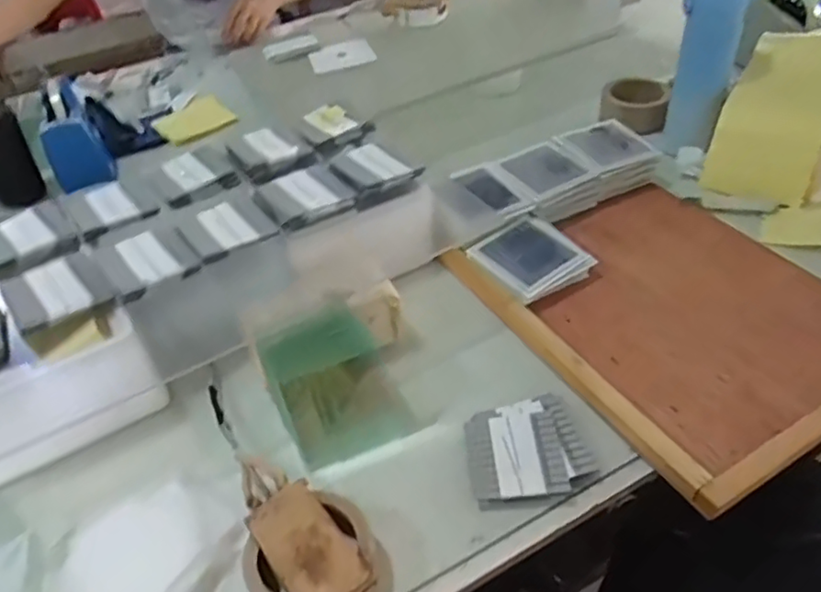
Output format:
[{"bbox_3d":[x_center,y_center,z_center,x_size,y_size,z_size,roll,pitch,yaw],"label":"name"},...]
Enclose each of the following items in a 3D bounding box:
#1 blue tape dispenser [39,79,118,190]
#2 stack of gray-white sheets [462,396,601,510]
[{"bbox_3d":[-0.516,-0.253,0.942,0.080,0.109,0.181,-25,46,-19],"label":"blue tape dispenser"},{"bbox_3d":[0.097,0.128,0.529,0.096,0.016,0.093,-8,43,-1],"label":"stack of gray-white sheets"}]

